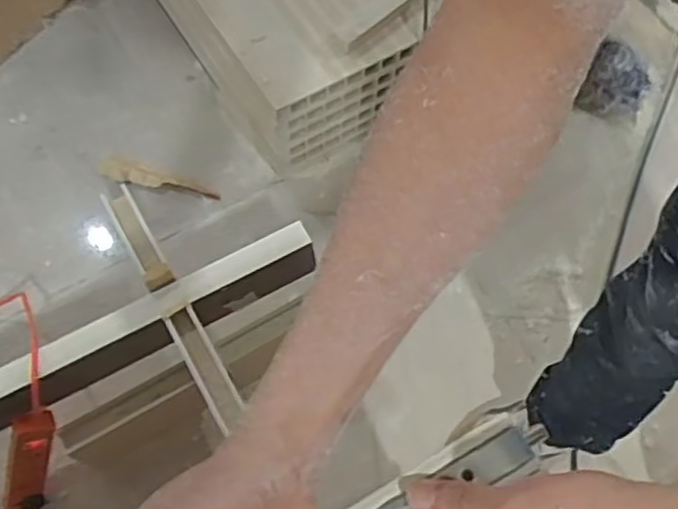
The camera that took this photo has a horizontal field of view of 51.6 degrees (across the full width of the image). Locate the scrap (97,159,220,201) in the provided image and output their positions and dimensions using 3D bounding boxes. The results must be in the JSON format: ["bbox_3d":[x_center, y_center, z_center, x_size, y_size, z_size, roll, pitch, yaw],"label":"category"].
[{"bbox_3d":[-0.354,-0.148,1.383,0.236,0.024,0.043,15,65,6],"label":"scrap"}]

